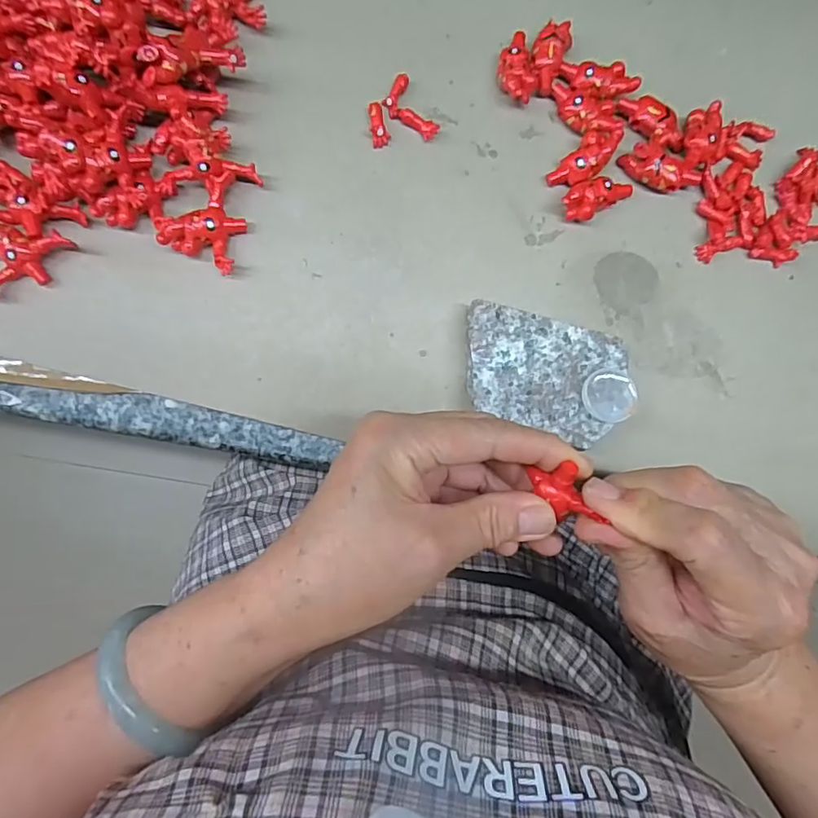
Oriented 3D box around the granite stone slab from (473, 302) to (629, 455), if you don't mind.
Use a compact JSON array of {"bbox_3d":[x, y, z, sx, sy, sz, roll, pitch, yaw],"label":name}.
[{"bbox_3d":[0.066,-0.018,0.280,0.078,0.023,0.056,15,86,-2],"label":"granite stone slab"}]

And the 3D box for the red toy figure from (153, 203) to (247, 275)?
[{"bbox_3d":[-0.105,-0.091,0.276,0.042,0.012,0.030,26,85,-1],"label":"red toy figure"}]

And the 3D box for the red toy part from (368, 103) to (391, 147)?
[{"bbox_3d":[-0.016,-0.151,0.286,0.010,0.007,0.022,-11,87,-4],"label":"red toy part"}]

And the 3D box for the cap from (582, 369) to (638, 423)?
[{"bbox_3d":[0.100,-0.007,0.268,0.025,0.004,0.026,0,83,2],"label":"cap"}]

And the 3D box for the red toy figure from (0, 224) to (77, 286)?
[{"bbox_3d":[-0.194,-0.078,0.272,0.041,0.016,0.036,-10,87,-4],"label":"red toy figure"}]

